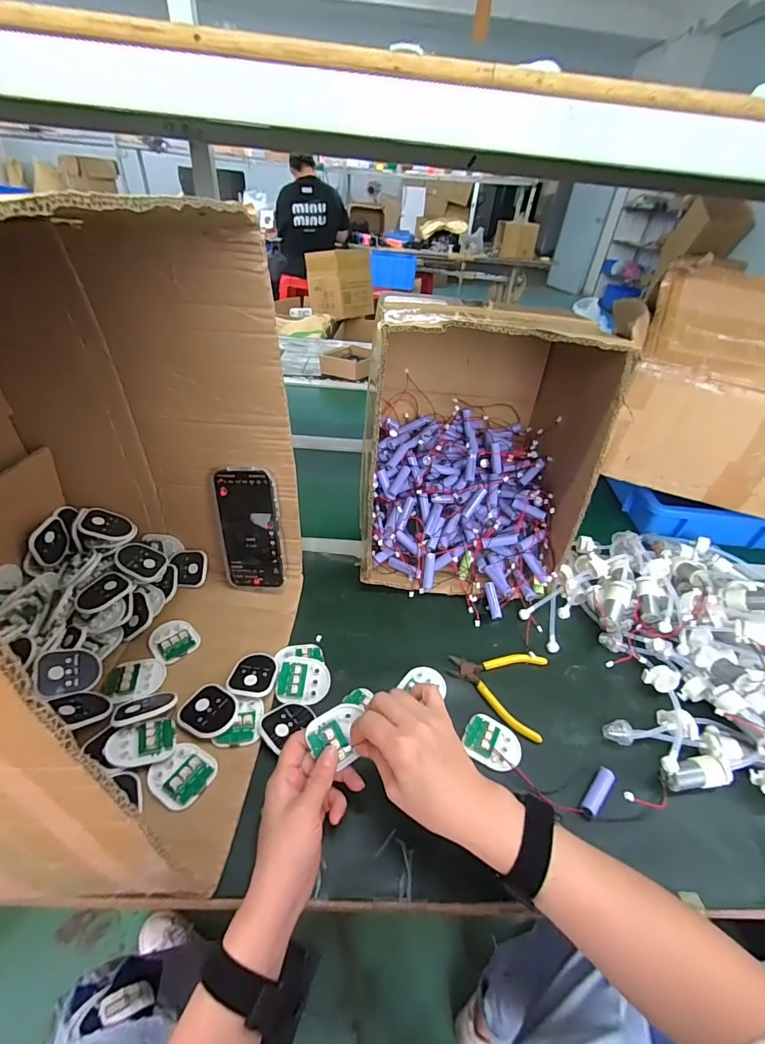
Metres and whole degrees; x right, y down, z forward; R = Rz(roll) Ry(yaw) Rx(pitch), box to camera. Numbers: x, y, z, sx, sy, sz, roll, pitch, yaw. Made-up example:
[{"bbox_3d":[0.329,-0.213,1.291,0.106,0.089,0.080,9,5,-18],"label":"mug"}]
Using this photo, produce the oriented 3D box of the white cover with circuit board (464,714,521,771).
[{"bbox_3d":[0.116,0.230,0.452,0.058,0.009,0.047,23,41,20],"label":"white cover with circuit board"}]

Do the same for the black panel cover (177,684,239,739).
[{"bbox_3d":[-0.179,0.194,0.445,0.059,0.007,0.047,21,41,17],"label":"black panel cover"}]

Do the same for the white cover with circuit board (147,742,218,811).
[{"bbox_3d":[-0.186,0.232,0.400,0.055,0.009,0.050,26,43,23],"label":"white cover with circuit board"}]

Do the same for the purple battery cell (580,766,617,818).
[{"bbox_3d":[0.209,0.261,0.417,0.014,0.012,0.053,34,46,30],"label":"purple battery cell"}]

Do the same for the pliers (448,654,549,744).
[{"bbox_3d":[0.133,0.187,0.508,0.110,0.010,0.103,17,40,13],"label":"pliers"}]

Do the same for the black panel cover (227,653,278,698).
[{"bbox_3d":[-0.144,0.170,0.486,0.049,0.009,0.057,7,38,1],"label":"black panel cover"}]

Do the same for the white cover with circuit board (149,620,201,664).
[{"bbox_3d":[-0.249,0.140,0.517,0.049,0.008,0.057,-28,50,-35],"label":"white cover with circuit board"}]

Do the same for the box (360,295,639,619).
[{"bbox_3d":[0.129,-0.121,0.621,0.267,0.341,0.303,7,38,0],"label":"box"}]

